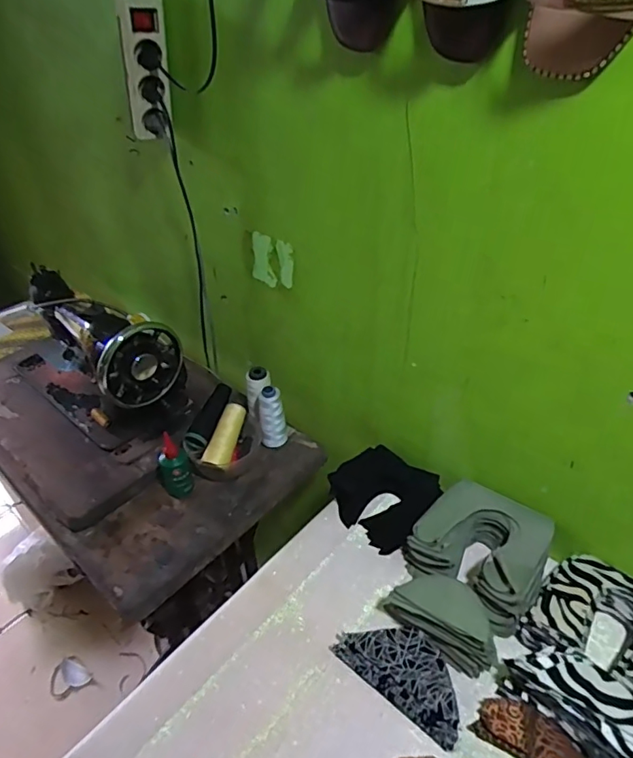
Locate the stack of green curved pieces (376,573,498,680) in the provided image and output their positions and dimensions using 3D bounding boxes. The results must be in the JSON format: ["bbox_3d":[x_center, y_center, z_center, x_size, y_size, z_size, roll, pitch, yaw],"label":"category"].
[{"bbox_3d":[0.147,0.276,0.612,0.136,0.074,0.061,27,47,30],"label":"stack of green curved pieces"}]

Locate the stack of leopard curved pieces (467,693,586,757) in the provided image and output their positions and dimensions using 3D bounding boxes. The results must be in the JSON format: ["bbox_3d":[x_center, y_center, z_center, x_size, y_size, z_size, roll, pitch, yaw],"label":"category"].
[{"bbox_3d":[0.224,0.369,0.528,0.114,0.022,0.054,26,46,30],"label":"stack of leopard curved pieces"}]

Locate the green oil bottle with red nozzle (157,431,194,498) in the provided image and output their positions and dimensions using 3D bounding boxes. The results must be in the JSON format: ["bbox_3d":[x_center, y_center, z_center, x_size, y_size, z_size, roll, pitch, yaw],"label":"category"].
[{"bbox_3d":[-0.219,0.124,0.791,0.047,0.100,0.051,-18,42,-20],"label":"green oil bottle with red nozzle"}]

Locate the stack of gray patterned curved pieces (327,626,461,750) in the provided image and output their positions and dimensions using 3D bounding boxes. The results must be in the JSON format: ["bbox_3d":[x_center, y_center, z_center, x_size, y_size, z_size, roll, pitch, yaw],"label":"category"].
[{"bbox_3d":[0.100,0.326,0.590,0.154,0.030,0.077,28,48,32],"label":"stack of gray patterned curved pieces"}]

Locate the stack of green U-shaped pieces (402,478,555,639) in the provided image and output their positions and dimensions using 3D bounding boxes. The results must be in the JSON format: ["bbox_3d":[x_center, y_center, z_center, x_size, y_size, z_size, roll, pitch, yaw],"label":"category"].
[{"bbox_3d":[0.213,0.220,0.677,0.159,0.064,0.149,26,46,30],"label":"stack of green U-shaped pieces"}]

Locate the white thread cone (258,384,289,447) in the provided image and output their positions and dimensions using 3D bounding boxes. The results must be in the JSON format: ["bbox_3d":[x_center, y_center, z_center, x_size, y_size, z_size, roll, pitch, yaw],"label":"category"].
[{"bbox_3d":[-0.071,0.065,0.858,0.041,0.112,0.039,-5,39,-4],"label":"white thread cone"}]

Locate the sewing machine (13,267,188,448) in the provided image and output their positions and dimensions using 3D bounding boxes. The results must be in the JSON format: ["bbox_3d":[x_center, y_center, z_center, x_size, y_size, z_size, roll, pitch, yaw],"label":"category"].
[{"bbox_3d":[-0.415,-0.067,0.937,0.422,0.211,0.173,30,48,33],"label":"sewing machine"}]

